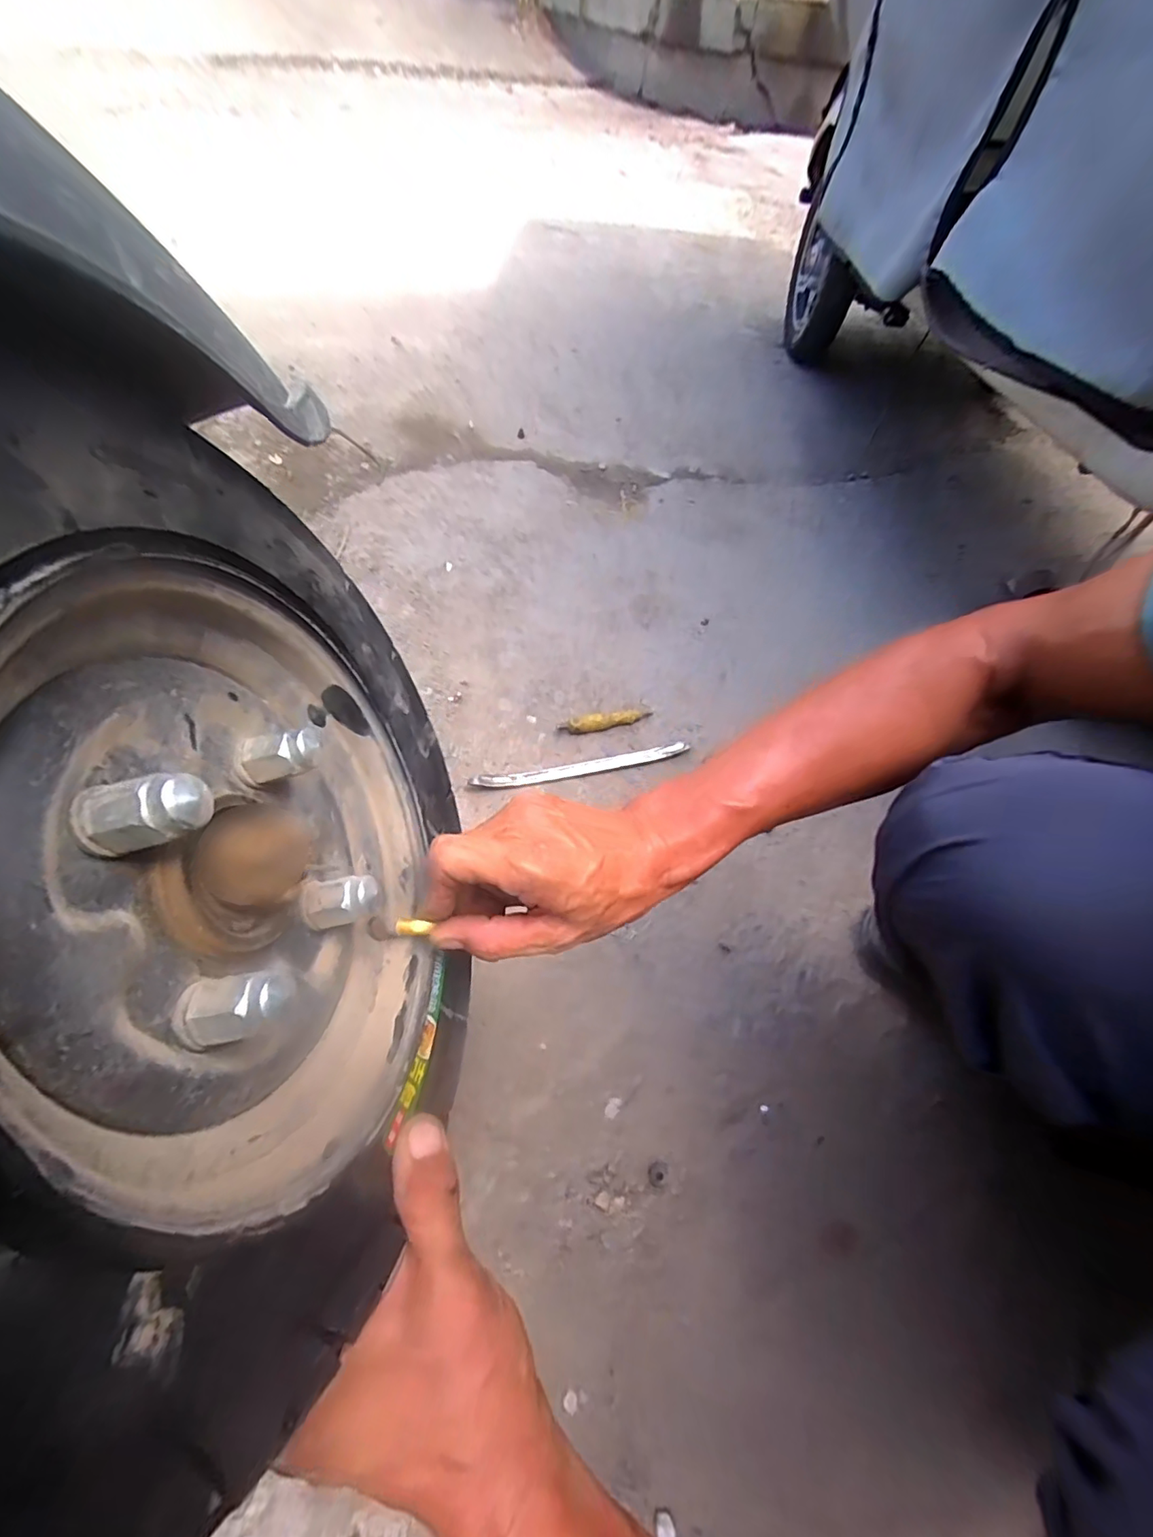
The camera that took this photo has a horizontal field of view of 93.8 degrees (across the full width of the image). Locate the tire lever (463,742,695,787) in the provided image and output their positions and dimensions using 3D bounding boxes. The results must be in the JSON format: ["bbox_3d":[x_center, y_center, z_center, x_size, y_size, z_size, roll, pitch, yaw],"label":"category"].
[{"bbox_3d":[0.008,-0.003,0.682,0.273,0.015,0.022,-8,56,-10],"label":"tire lever"}]

